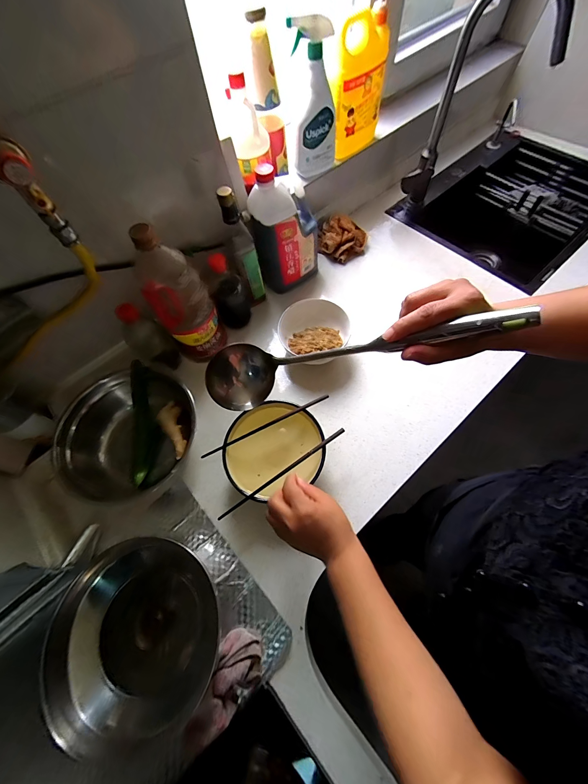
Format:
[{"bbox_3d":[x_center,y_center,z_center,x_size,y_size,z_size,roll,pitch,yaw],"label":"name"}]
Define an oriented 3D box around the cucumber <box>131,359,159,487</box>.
[{"bbox_3d":[-0.304,0.060,0.603,0.048,0.057,0.236,-6,83,1],"label":"cucumber"}]

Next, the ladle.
[{"bbox_3d":[0.048,-0.037,0.336,0.342,0.078,0.075,-8,61,33],"label":"ladle"}]

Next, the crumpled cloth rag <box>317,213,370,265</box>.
[{"bbox_3d":[0.131,-0.422,0.811,0.131,0.074,0.121,11,66,9],"label":"crumpled cloth rag"}]

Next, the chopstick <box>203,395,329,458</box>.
[{"bbox_3d":[-0.049,0.061,0.538,0.242,0.014,0.008,-25,66,-8],"label":"chopstick"}]

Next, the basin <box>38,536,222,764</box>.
[{"bbox_3d":[-0.217,0.359,0.446,0.210,0.096,0.243,19,67,12],"label":"basin"}]

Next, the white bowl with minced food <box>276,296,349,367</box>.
[{"bbox_3d":[0.046,-0.130,0.667,0.145,0.072,0.138,-1,65,3],"label":"white bowl with minced food"}]

